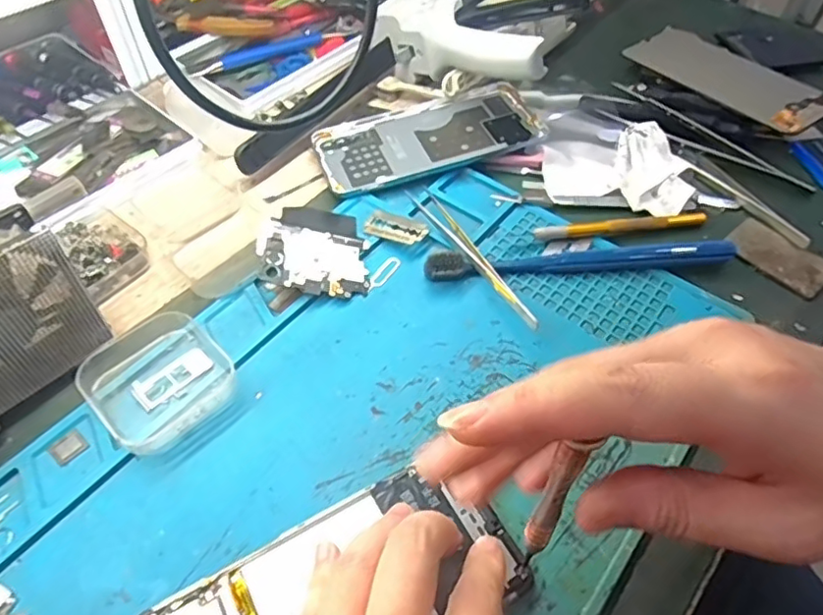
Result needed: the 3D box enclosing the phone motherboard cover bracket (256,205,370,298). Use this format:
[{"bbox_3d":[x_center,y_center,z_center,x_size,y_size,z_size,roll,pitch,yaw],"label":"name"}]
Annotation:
[{"bbox_3d":[-0.059,-0.035,0.355,0.062,0.008,0.064,5,57,-21],"label":"phone motherboard cover bracket"}]

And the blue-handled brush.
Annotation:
[{"bbox_3d":[0.101,-0.028,0.357,0.185,0.016,0.016,-4,55,-6],"label":"blue-handled brush"}]

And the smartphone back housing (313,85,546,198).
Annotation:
[{"bbox_3d":[0.012,-0.125,0.426,0.157,0.011,0.077,-15,57,-13],"label":"smartphone back housing"}]

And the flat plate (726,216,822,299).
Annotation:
[{"bbox_3d":[0.232,-0.034,0.375,0.034,0.005,0.060,-34,63,-24],"label":"flat plate"}]

